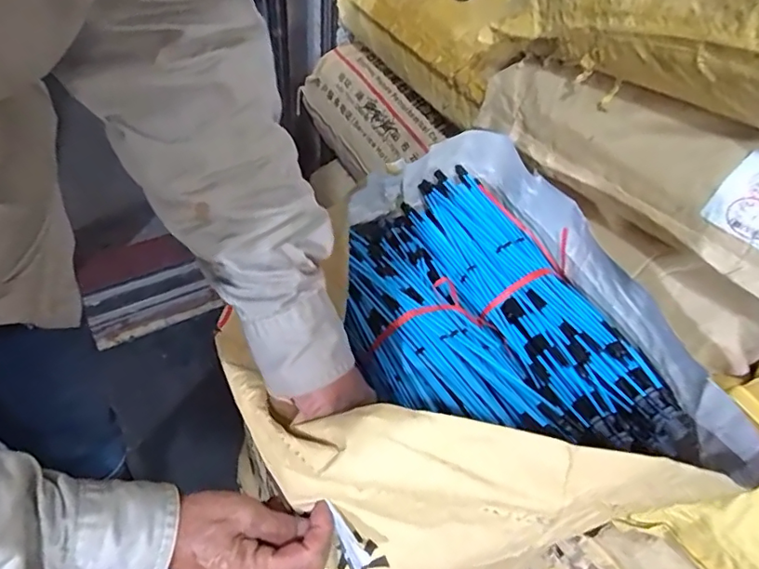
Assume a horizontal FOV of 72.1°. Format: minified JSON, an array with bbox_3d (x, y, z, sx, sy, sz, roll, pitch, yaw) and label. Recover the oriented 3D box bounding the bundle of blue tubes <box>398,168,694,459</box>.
[{"bbox_3d":[0.125,0.006,0.467,0.081,0.046,0.323,-17,52,-20],"label":"bundle of blue tubes"}]

